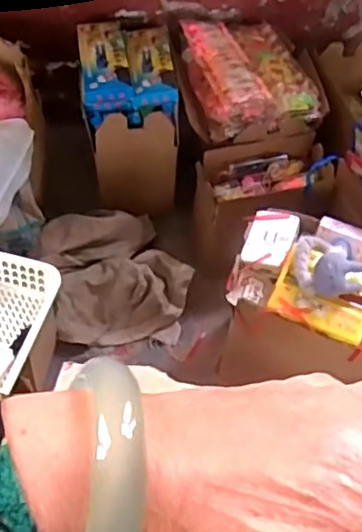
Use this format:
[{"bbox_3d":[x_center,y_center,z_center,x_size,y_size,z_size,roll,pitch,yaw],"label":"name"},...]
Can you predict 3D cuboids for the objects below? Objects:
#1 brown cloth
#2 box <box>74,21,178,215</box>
[{"bbox_3d":[-0.100,0.010,0.979,0.220,0.088,0.208,-2,52,-7],"label":"brown cloth"},{"bbox_3d":[-0.089,-0.250,1.058,0.144,0.215,0.219,-4,52,-9],"label":"box"}]

